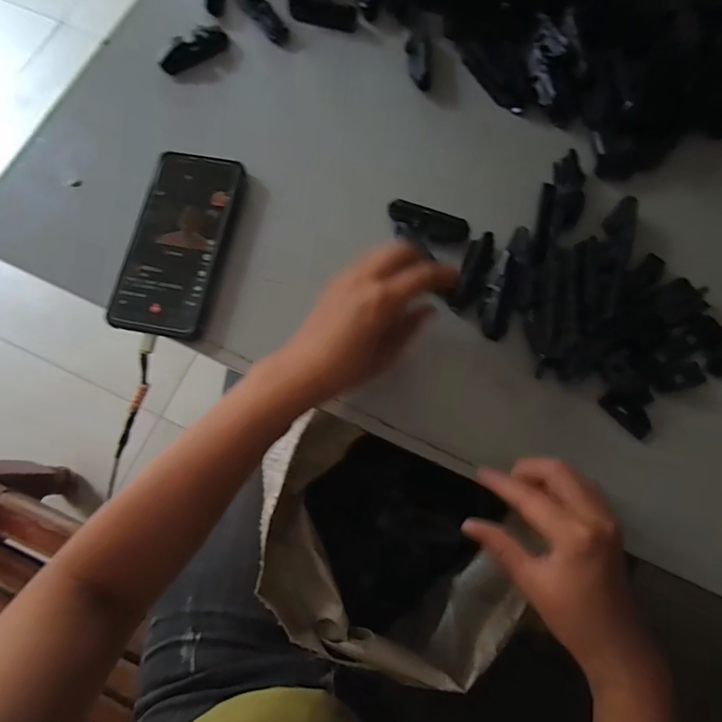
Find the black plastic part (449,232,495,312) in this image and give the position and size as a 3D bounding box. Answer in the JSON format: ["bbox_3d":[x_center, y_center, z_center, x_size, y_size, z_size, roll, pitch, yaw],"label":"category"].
[{"bbox_3d":[0.096,-0.075,0.373,0.023,0.028,0.069,20,76,6],"label":"black plastic part"}]

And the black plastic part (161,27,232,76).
[{"bbox_3d":[-0.161,-0.302,0.430,0.070,0.018,0.022,-39,78,-9],"label":"black plastic part"}]

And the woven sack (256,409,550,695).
[{"bbox_3d":[0.019,0.182,0.443,0.225,0.159,0.180,23,76,7],"label":"woven sack"}]

